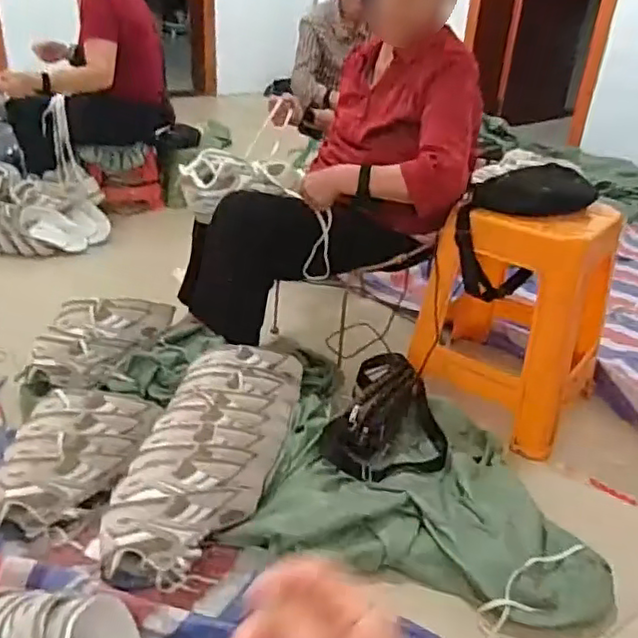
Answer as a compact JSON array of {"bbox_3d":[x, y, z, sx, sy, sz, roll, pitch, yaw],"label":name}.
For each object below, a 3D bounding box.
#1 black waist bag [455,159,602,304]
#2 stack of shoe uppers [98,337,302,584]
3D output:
[{"bbox_3d":[0.416,-0.173,1.310,0.243,0.281,0.152,15,31,18],"label":"black waist bag"},{"bbox_3d":[-0.194,0.222,1.168,0.237,0.121,0.559,9,30,7],"label":"stack of shoe uppers"}]

